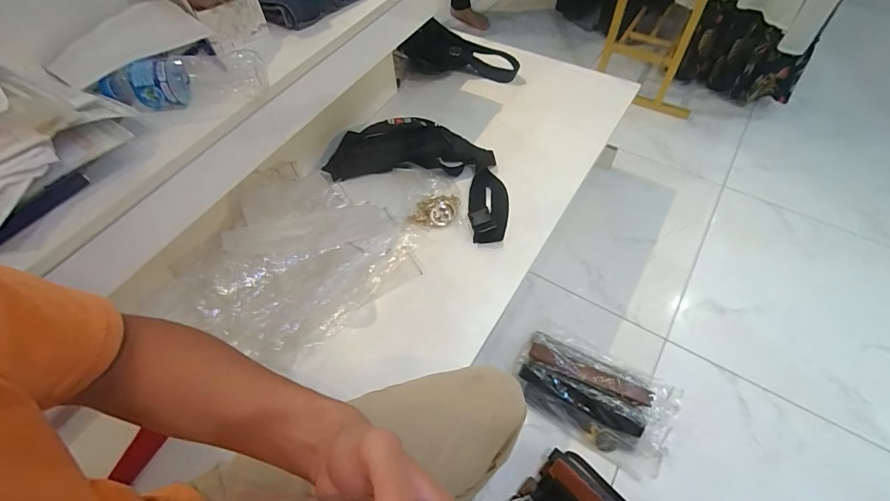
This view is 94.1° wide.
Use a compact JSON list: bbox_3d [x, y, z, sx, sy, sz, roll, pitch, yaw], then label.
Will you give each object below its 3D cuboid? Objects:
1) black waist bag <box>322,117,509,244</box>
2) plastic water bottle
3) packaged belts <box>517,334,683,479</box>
[{"bbox_3d":[-0.044,-0.185,0.903,0.433,0.046,0.258,20,58,16],"label":"black waist bag"},{"bbox_3d":[-0.367,-0.240,0.583,0.215,0.059,0.067,-21,56,-12],"label":"plastic water bottle"},{"bbox_3d":[0.324,0.306,0.898,0.334,0.063,0.210,26,59,18],"label":"packaged belts"}]

